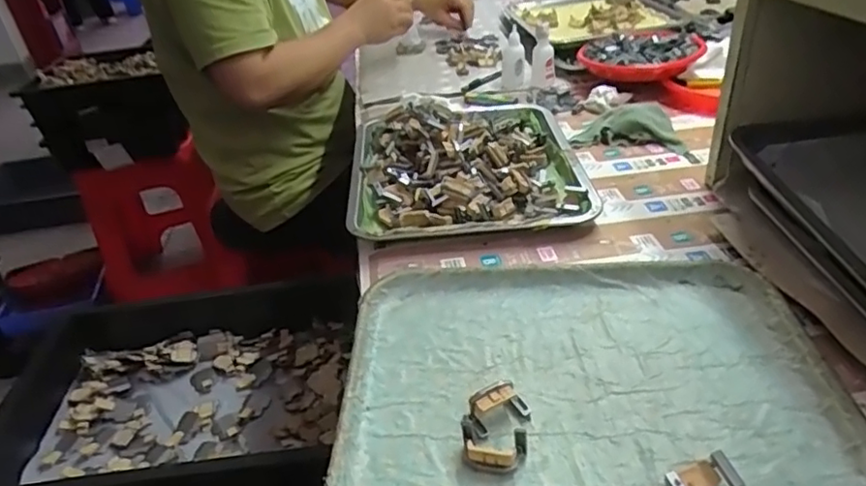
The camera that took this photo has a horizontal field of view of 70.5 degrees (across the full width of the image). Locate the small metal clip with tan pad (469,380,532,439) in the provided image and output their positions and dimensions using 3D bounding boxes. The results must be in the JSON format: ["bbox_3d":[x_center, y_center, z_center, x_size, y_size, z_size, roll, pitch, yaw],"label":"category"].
[{"bbox_3d":[0.044,0.115,0.429,0.045,0.024,0.024,-24,37,-23],"label":"small metal clip with tan pad"}]

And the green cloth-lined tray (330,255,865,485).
[{"bbox_3d":[0.109,0.098,0.446,0.332,0.028,0.268,-4,34,5],"label":"green cloth-lined tray"}]

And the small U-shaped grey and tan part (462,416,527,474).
[{"bbox_3d":[0.038,0.134,0.401,0.043,0.022,0.027,8,37,21],"label":"small U-shaped grey and tan part"}]

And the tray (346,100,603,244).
[{"bbox_3d":[0.035,-0.117,0.747,0.256,0.059,0.346,-6,34,2],"label":"tray"}]

